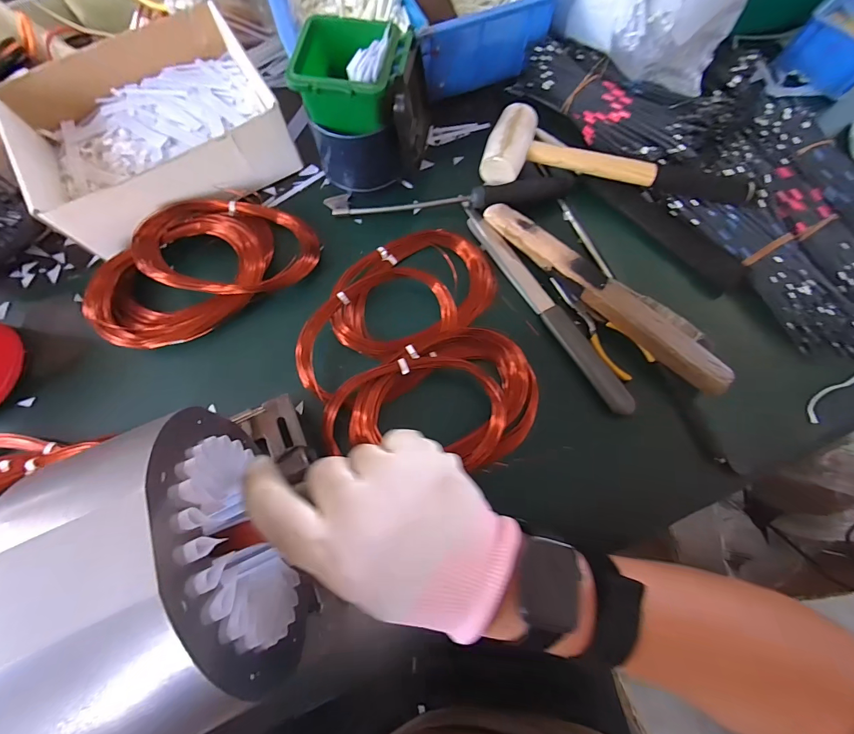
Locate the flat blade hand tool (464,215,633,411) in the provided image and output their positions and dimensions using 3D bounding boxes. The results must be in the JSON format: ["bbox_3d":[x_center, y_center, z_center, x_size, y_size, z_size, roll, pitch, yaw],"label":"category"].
[{"bbox_3d":[0.119,-0.061,0.371,0.026,0.017,0.243,-30,76,-8],"label":"flat blade hand tool"}]

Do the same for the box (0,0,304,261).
[{"bbox_3d":[-0.289,-0.252,0.398,0.237,0.073,0.189,-33,76,-9],"label":"box"}]

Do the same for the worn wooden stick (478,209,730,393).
[{"bbox_3d":[0.169,-0.083,0.360,0.047,0.029,0.265,-43,78,-11],"label":"worn wooden stick"}]

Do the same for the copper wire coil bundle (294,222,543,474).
[{"bbox_3d":[-0.015,-0.019,0.349,0.200,0.026,0.229,-16,75,-4],"label":"copper wire coil bundle"}]

